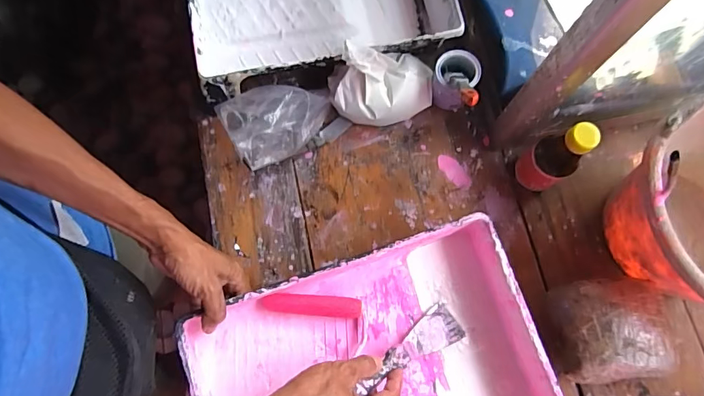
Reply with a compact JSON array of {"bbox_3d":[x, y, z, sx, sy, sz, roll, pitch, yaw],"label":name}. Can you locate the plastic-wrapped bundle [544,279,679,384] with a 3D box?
[{"bbox_3d":[0.287,0.149,0.488,0.113,0.072,0.111,-3,77,-1],"label":"plastic-wrapped bundle"}]

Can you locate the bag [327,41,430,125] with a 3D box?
[{"bbox_3d":[0.040,-0.153,0.554,0.139,0.088,0.092,-6,77,-2],"label":"bag"}]

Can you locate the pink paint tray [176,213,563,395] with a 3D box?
[{"bbox_3d":[0.028,0.205,0.462,0.347,0.081,0.273,-19,77,-4],"label":"pink paint tray"}]

